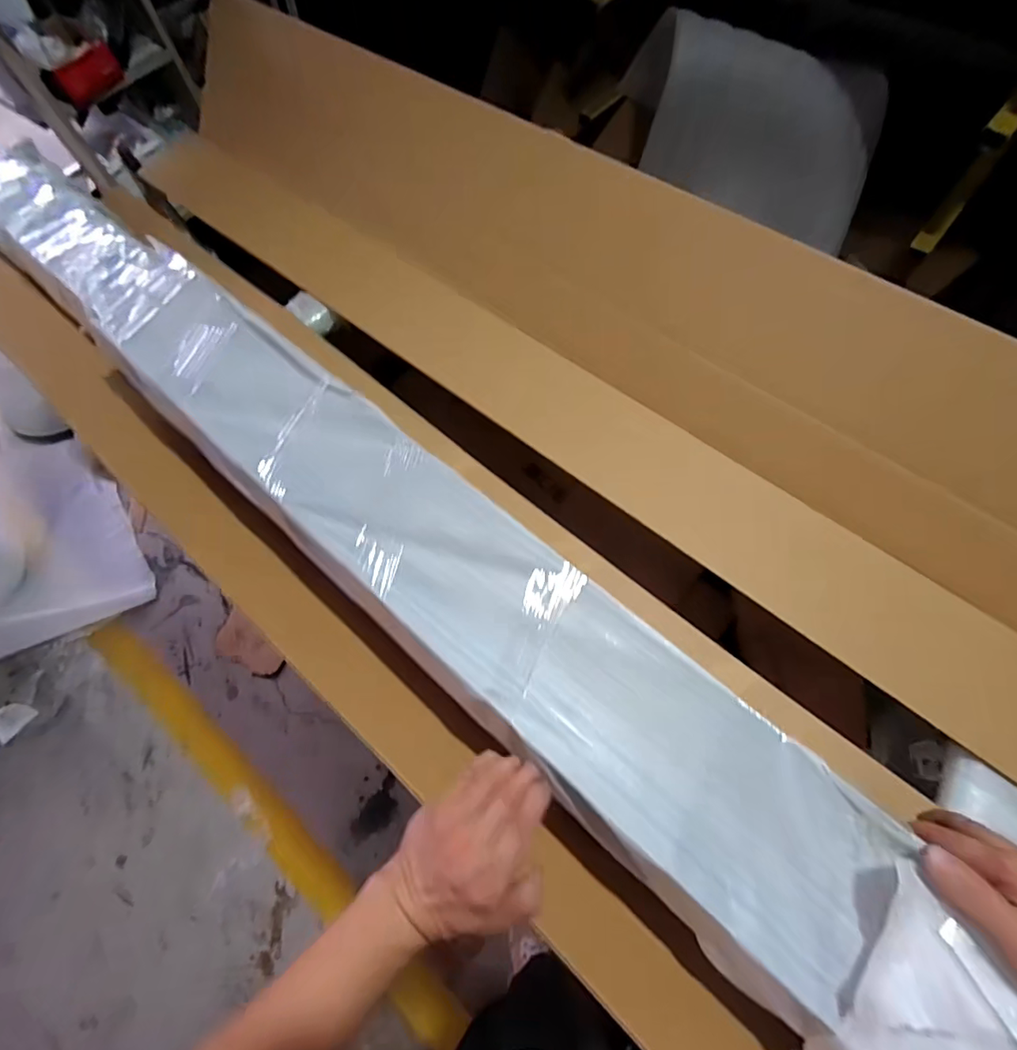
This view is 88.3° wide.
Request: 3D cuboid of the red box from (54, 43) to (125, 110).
[{"bbox_3d":[-0.925,-0.996,1.162,0.032,0.072,0.140,30,71,15],"label":"red box"}]

